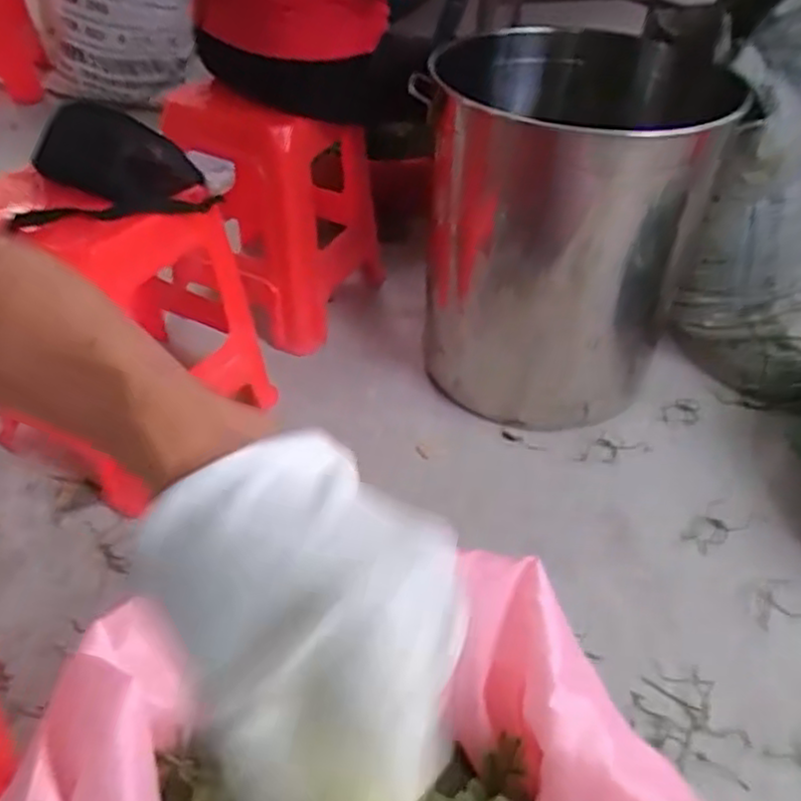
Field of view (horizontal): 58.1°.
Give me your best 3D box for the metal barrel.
[{"bbox_3d":[0.289,-0.332,1.353,0.464,0.571,0.487,8,42,5],"label":"metal barrel"}]

